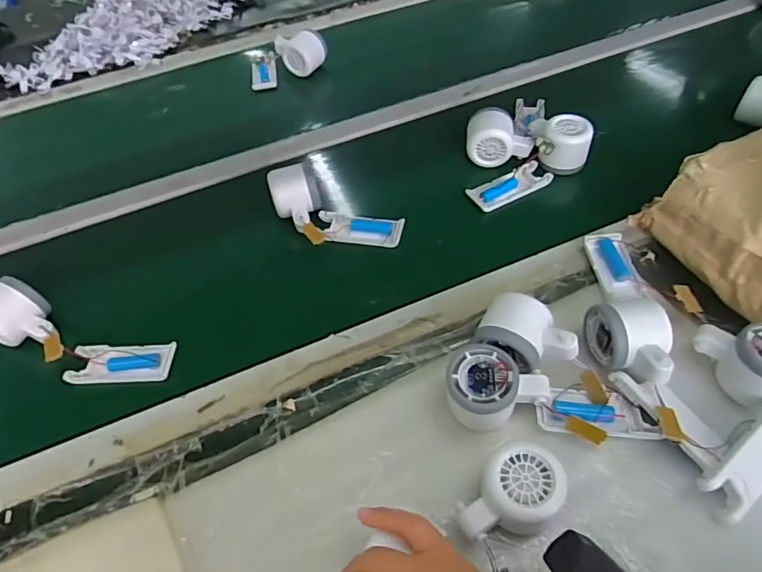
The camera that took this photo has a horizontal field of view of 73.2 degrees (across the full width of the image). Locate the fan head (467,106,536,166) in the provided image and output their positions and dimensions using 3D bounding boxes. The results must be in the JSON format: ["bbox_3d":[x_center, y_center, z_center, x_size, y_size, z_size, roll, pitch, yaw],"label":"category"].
[{"bbox_3d":[0.152,-0.193,0.655,0.082,0.046,0.052,3,51,8],"label":"fan head"}]

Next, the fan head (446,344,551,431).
[{"bbox_3d":[0.096,0.091,0.431,0.082,0.050,0.061,14,54,17],"label":"fan head"}]

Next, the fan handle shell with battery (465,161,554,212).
[{"bbox_3d":[0.160,-0.123,0.635,0.103,0.014,0.043,-25,53,-14],"label":"fan handle shell with battery"}]

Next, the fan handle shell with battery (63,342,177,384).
[{"bbox_3d":[-0.260,0.077,0.515,0.100,0.012,0.040,-4,51,3],"label":"fan handle shell with battery"}]

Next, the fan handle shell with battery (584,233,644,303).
[{"bbox_3d":[0.241,-0.021,0.533,0.038,0.016,0.087,-4,51,4],"label":"fan handle shell with battery"}]

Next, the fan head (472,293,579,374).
[{"bbox_3d":[0.128,0.050,0.452,0.082,0.055,0.056,28,59,26],"label":"fan head"}]

